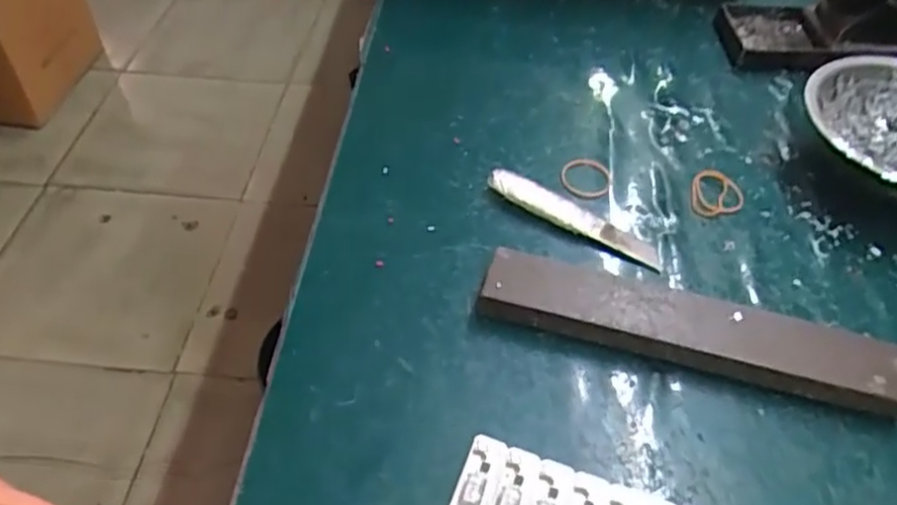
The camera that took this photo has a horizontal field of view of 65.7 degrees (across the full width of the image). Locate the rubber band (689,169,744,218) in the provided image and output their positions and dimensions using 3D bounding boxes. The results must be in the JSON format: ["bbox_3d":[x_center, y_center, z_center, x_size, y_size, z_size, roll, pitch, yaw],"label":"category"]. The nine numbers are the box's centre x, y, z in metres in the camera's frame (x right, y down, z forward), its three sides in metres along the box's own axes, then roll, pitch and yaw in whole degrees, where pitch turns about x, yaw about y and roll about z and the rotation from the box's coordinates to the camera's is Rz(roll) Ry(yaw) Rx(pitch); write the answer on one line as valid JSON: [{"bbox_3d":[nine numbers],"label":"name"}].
[{"bbox_3d":[0.158,-0.034,0.407,0.030,0.004,0.037,18,51,11],"label":"rubber band"}]

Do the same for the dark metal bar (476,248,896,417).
[{"bbox_3d":[0.115,0.037,0.331,0.195,0.018,0.037,14,50,8],"label":"dark metal bar"}]

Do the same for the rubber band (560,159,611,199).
[{"bbox_3d":[0.080,-0.043,0.405,0.028,0.005,0.028,2,50,-2],"label":"rubber band"}]

